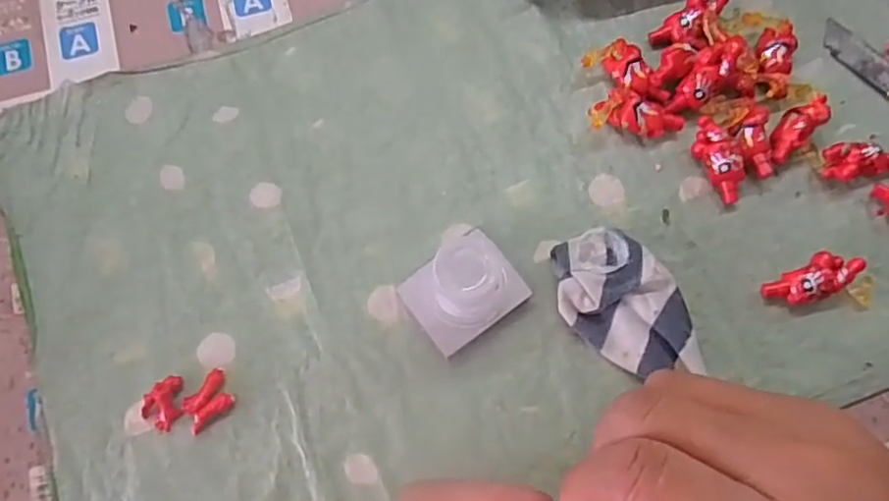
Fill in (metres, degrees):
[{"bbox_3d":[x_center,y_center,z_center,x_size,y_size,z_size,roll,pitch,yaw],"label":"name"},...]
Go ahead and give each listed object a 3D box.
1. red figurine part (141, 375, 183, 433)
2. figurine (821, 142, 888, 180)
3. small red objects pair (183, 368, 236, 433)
[{"bbox_3d":[-0.126,0.069,0.290,0.014,0.014,0.023,29,77,8],"label":"red figurine part"},{"bbox_3d":[0.203,-0.044,0.314,0.041,0.014,0.017,-13,75,-2],"label":"figurine"},{"bbox_3d":[-0.107,0.067,0.293,0.024,0.006,0.019,-38,77,-9],"label":"small red objects pair"}]

